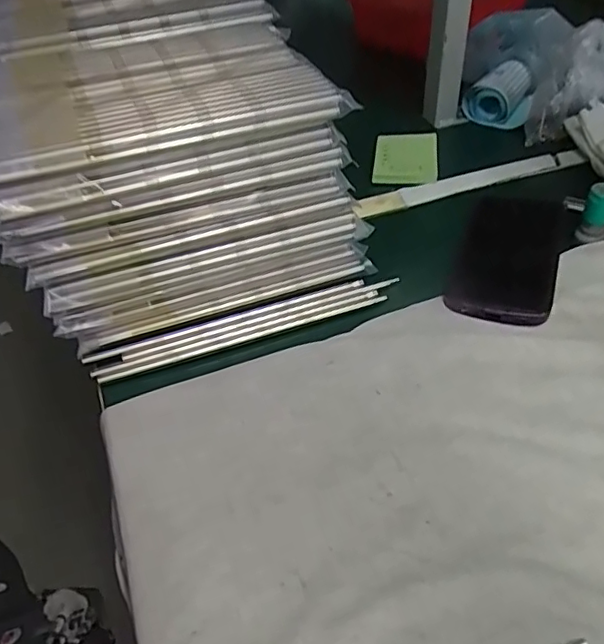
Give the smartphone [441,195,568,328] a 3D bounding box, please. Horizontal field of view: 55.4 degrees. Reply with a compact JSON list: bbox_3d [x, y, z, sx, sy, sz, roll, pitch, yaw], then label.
[{"bbox_3d":[0.176,-0.063,0.491,0.080,0.005,0.181,14,46,19],"label":"smartphone"}]

